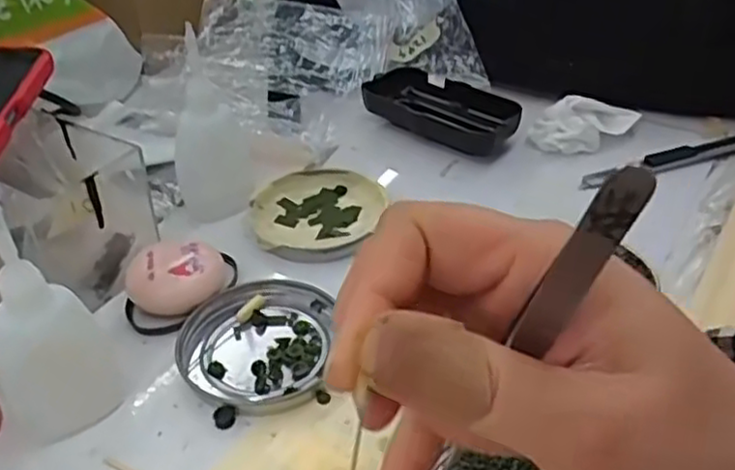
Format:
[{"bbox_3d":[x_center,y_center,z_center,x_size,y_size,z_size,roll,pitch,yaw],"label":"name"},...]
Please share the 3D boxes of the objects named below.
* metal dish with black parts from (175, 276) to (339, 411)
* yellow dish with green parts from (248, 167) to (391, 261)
[{"bbox_3d":[-0.055,0.050,0.350,0.070,0.007,0.078,0,38,4],"label":"metal dish with black parts"},{"bbox_3d":[-0.032,-0.015,0.430,0.074,0.008,0.078,13,40,19],"label":"yellow dish with green parts"}]

